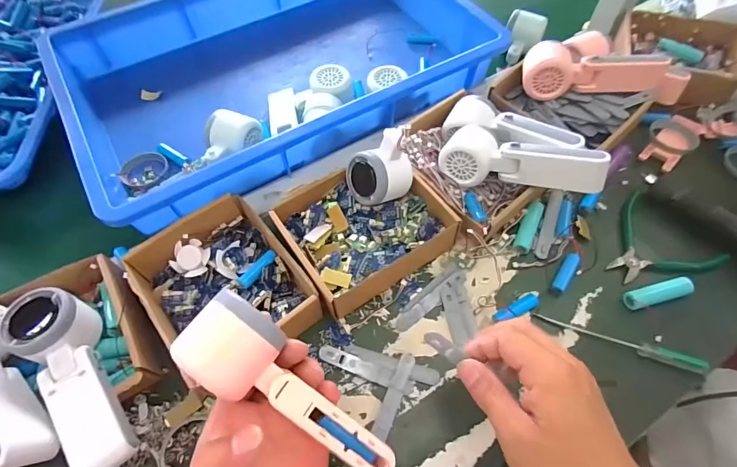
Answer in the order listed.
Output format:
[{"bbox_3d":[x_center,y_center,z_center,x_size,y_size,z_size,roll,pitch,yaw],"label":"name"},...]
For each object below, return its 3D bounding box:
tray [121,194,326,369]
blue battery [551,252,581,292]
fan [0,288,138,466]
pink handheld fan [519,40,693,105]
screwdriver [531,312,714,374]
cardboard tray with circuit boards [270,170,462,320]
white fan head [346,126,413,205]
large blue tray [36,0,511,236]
[{"bbox_3d":[-0.149,0.054,0.407,0.141,0.045,0.167,-33,63,-17],"label":"tray"},{"bbox_3d":[0.214,0.043,0.426,0.013,0.010,0.048,32,65,19],"label":"blue battery"},{"bbox_3d":[-0.246,0.119,0.333,0.058,0.040,0.171,-38,65,-19],"label":"fan"},{"bbox_3d":[0.306,-0.208,0.516,0.203,0.072,0.065,1,59,2],"label":"pink handheld fan"},{"bbox_3d":[0.244,0.106,0.388,0.156,0.012,0.012,16,65,20],"label":"screwdriver"},{"bbox_3d":[-0.006,-0.011,0.433,0.164,0.039,0.142,-29,62,-15],"label":"cardboard tray with circuit boards"},{"bbox_3d":[0.014,-0.078,0.434,0.060,0.087,0.052,30,35,33],"label":"white fan head"},{"bbox_3d":[-0.132,-0.252,0.581,0.556,0.100,0.370,-30,62,-15],"label":"large blue tray"}]

